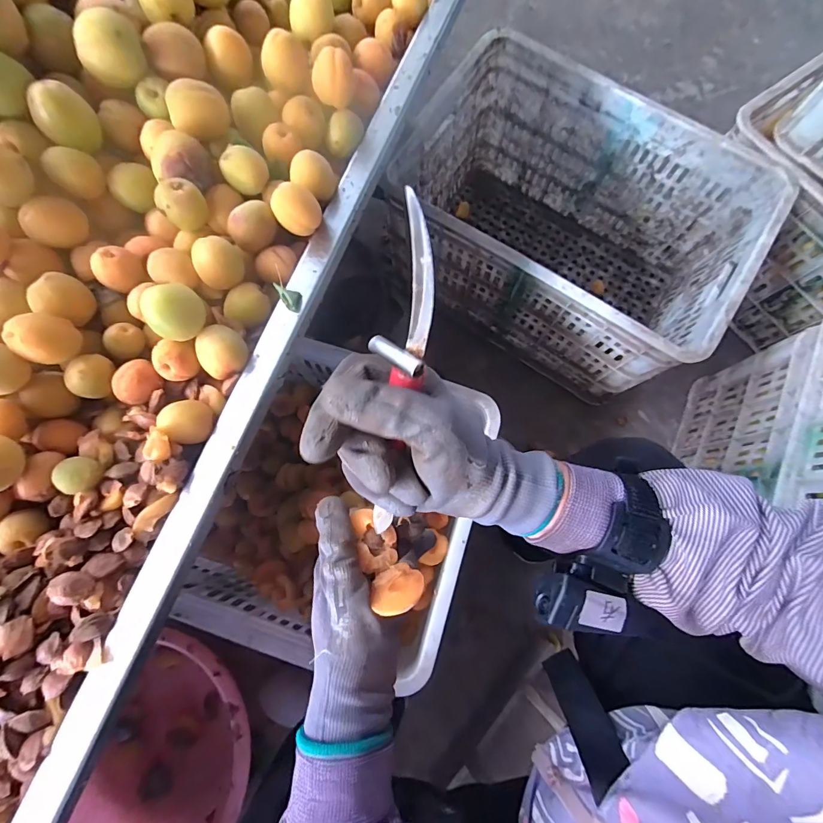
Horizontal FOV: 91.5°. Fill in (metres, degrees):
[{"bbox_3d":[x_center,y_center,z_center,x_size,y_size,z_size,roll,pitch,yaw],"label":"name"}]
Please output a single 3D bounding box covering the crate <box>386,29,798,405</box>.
[{"bbox_3d":[0.256,-0.305,0.717,0.513,0.283,0.352,30,79,7],"label":"crate"}]

